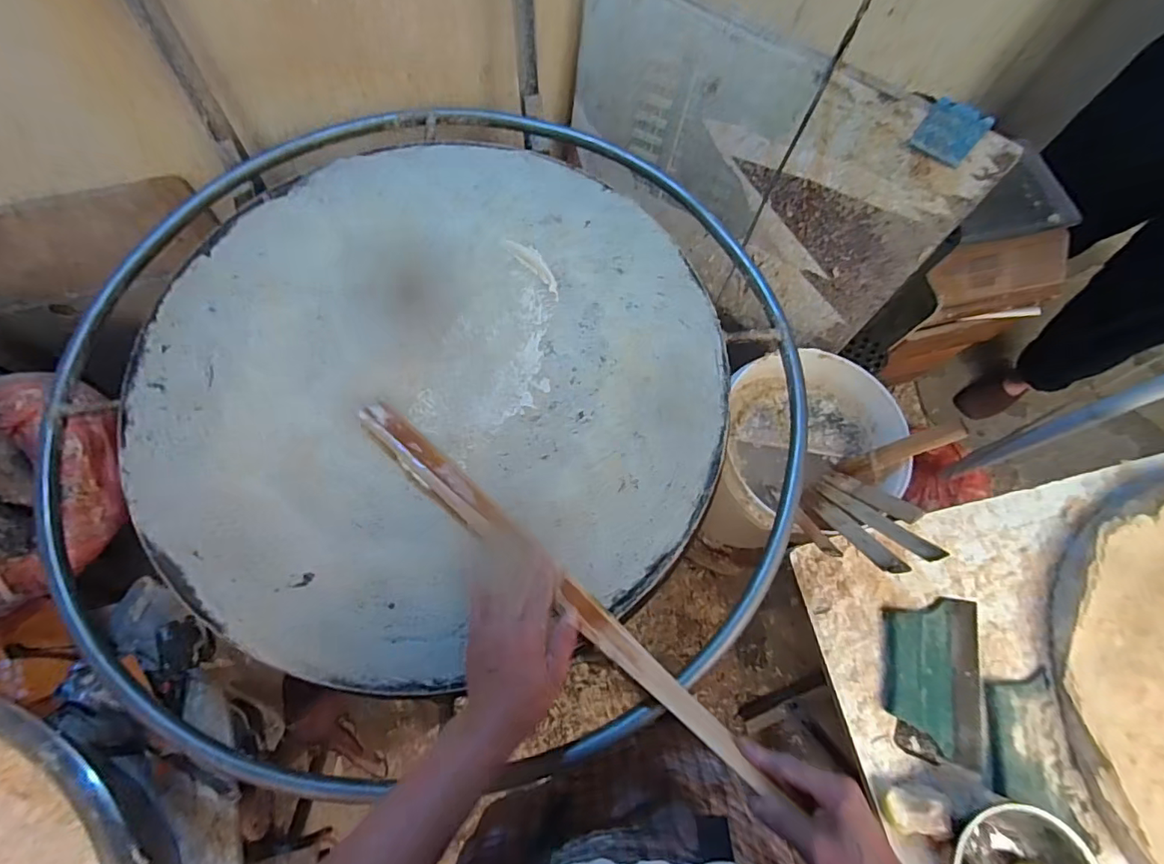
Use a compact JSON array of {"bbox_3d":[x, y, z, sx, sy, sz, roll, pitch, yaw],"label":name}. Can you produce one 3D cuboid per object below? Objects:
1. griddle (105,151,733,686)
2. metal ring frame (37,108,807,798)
[{"bbox_3d":[-0.158,-0.071,0.579,0.603,0.024,0.586,1,69,-2],"label":"griddle"},{"bbox_3d":[-0.167,-0.067,0.606,0.826,0.064,0.817,-6,70,-4],"label":"metal ring frame"}]

